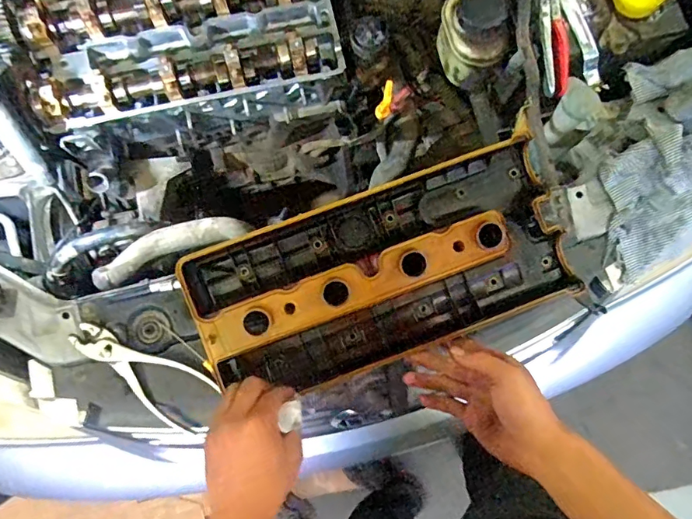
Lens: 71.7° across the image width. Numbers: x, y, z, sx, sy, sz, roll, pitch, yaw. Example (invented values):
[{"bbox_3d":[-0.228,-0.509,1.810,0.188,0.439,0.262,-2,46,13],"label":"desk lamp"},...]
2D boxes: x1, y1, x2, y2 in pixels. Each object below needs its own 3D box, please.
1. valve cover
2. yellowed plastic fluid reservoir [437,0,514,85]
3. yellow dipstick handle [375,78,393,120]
[{"bbox_3d":[0.046,0.017,0.575,0.437,0.085,0.194,-19,79,-4],"label":"valve cover"},{"bbox_3d":[0.183,-0.320,0.693,0.086,0.092,0.103,-8,79,-2],"label":"yellowed plastic fluid reservoir"},{"bbox_3d":[0.054,-0.221,0.666,0.021,0.075,0.017,9,79,2],"label":"yellow dipstick handle"}]

